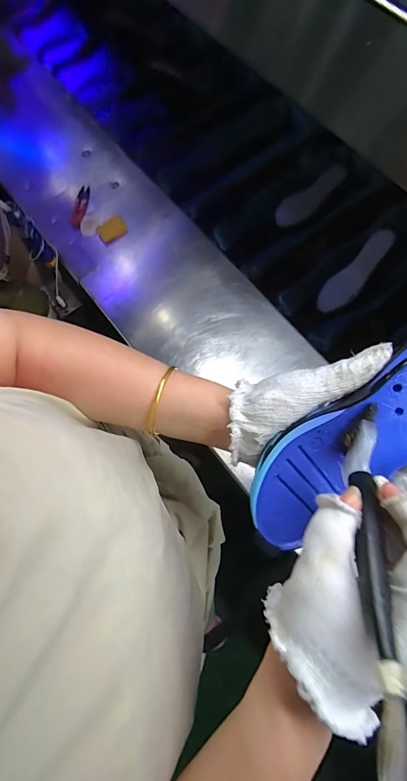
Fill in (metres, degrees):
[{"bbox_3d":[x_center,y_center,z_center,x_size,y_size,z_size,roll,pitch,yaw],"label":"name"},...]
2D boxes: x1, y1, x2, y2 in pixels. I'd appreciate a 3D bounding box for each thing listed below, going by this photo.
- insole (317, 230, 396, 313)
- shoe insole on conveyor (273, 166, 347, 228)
[{"bbox_3d":[0.275,-0.210,0.684,0.050,0.006,0.165,39,117,-10],"label":"insole"},{"bbox_3d":[0.211,-0.375,0.738,0.159,0.006,0.056,-29,78,2],"label":"shoe insole on conveyor"}]

